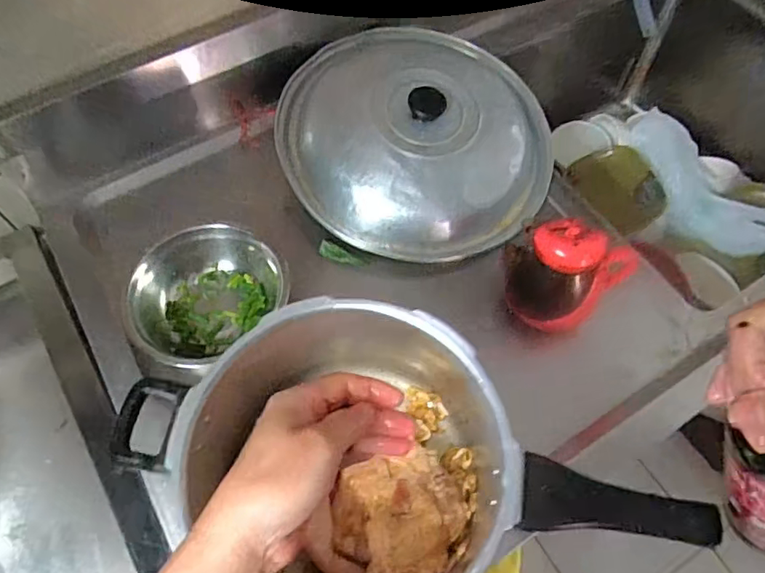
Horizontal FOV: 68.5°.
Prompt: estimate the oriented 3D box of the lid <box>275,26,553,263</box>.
[{"bbox_3d":[0.042,-0.186,0.683,0.332,0.088,0.303,1,61,1],"label":"lid"}]

